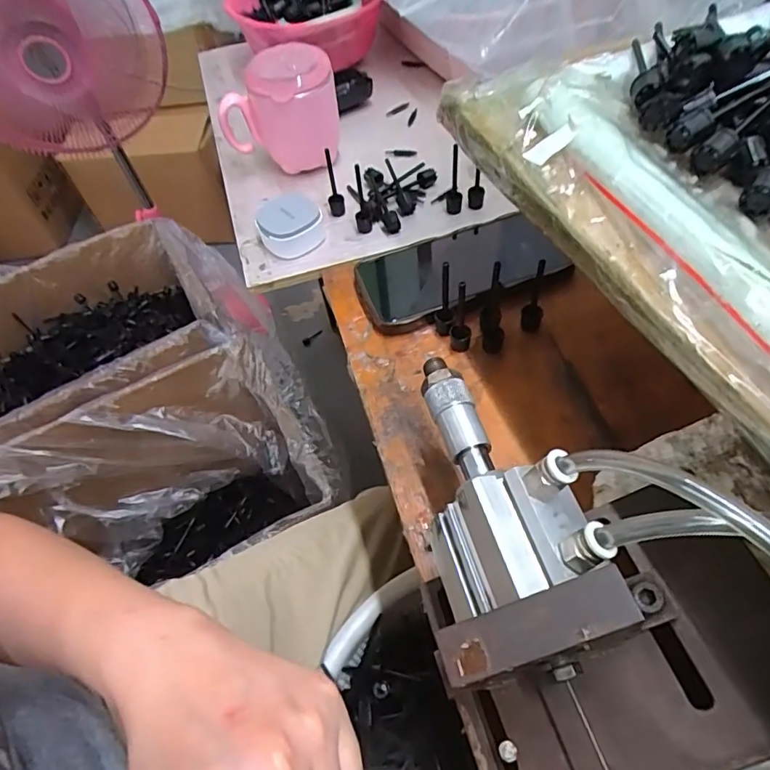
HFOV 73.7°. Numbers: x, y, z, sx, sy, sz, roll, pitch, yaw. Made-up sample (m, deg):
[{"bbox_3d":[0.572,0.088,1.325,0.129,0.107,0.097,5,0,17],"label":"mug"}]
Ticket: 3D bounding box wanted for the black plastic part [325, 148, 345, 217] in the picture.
[{"bbox_3d":[-0.047,-0.181,0.465,0.014,0.060,0.016,-8,56,0],"label":"black plastic part"}]

